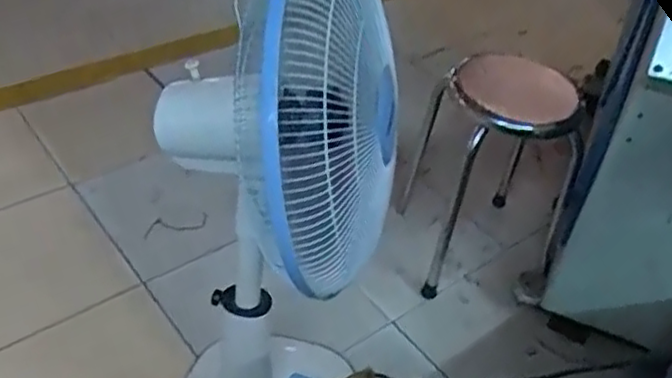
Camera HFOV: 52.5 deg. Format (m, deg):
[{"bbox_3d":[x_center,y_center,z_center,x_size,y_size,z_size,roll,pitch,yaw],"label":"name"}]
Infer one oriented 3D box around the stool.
[{"bbox_3d":[0.332,-0.032,1.529,0.290,0.452,0.296,-7,45,-16],"label":"stool"}]

